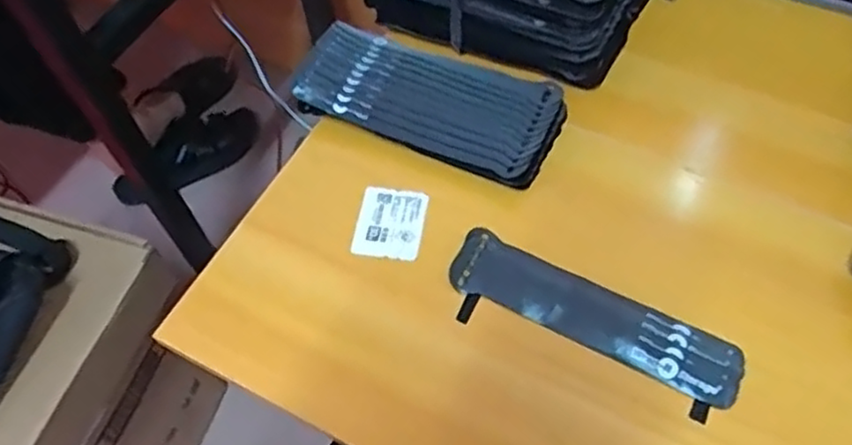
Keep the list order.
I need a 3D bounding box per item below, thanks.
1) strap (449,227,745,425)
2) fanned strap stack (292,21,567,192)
[{"bbox_3d":[0.108,0.066,0.459,0.197,0.008,0.061,26,64,16],"label":"strap"},{"bbox_3d":[0.002,-0.096,0.544,0.202,0.034,0.088,22,63,14],"label":"fanned strap stack"}]

